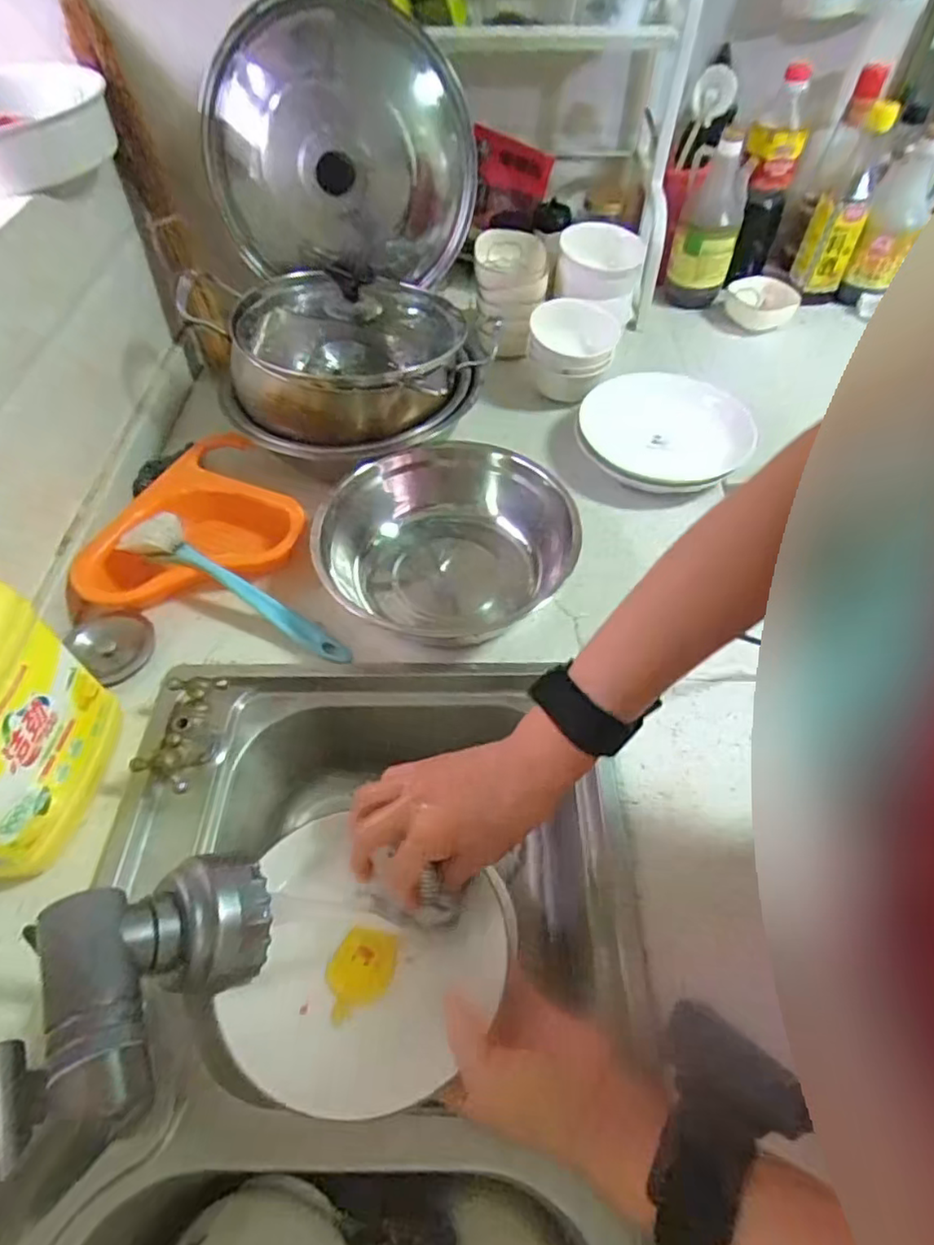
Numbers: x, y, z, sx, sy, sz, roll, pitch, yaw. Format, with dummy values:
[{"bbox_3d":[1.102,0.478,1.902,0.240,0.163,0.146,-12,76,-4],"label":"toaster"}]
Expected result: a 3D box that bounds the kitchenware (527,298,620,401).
[{"bbox_3d":[0.134,-0.346,0.797,0.108,0.088,0.123,8,55,6],"label":"kitchenware"}]

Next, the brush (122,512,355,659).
[{"bbox_3d":[-0.215,-0.030,0.598,0.241,0.022,0.046,32,59,3],"label":"brush"}]

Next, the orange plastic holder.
[{"bbox_3d":[-0.296,-0.120,0.666,0.215,0.049,0.213,-17,56,-11],"label":"orange plastic holder"}]

